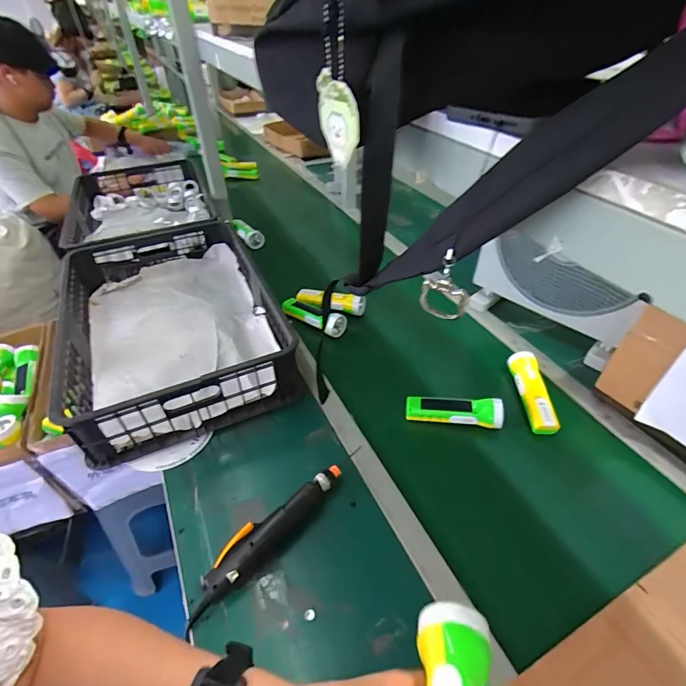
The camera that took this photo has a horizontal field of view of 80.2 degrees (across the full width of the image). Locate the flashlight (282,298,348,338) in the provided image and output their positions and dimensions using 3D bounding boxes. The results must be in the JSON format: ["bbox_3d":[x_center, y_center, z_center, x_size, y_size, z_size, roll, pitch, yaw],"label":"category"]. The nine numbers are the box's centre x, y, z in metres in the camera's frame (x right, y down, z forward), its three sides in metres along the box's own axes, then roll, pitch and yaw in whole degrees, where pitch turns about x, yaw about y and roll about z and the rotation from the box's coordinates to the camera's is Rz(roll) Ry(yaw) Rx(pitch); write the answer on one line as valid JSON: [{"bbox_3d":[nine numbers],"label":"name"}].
[{"bbox_3d":[-0.072,-0.063,0.953,0.157,0.067,0.057,19,45,22],"label":"flashlight"}]

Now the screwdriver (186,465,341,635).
[{"bbox_3d":[-0.099,0.270,0.596,0.051,0.042,0.257,33,52,33],"label":"screwdriver"}]

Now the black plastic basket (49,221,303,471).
[{"bbox_3d":[-0.370,-0.057,0.895,0.387,0.151,0.576,-18,44,-17],"label":"black plastic basket"}]

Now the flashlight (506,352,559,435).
[{"bbox_3d":[0.361,0.093,0.776,0.047,0.051,0.165,-1,41,1],"label":"flashlight"}]

